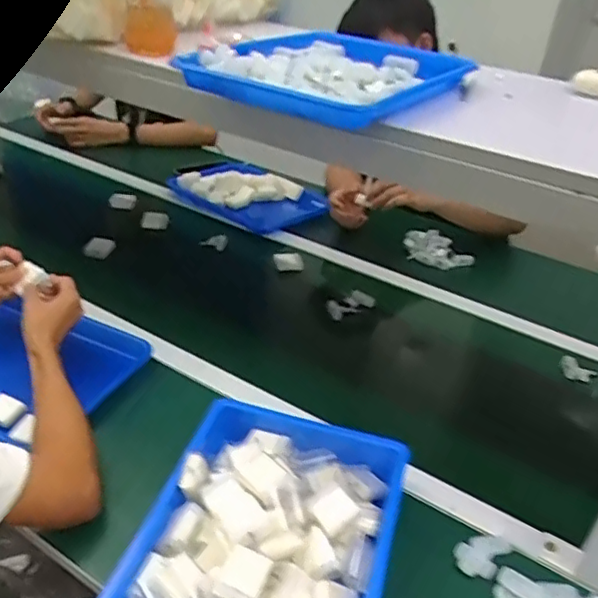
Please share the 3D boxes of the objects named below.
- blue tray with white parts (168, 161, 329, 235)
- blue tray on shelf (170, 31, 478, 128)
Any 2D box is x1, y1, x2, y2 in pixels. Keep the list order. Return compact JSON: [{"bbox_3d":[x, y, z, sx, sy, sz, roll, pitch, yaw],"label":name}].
[{"bbox_3d":[-0.099,-0.213,1.267,0.332,0.046,0.193,29,39,31],"label":"blue tray with white parts"},{"bbox_3d":[0.033,-0.252,0.681,0.227,0.027,0.275,25,37,27],"label":"blue tray on shelf"}]

